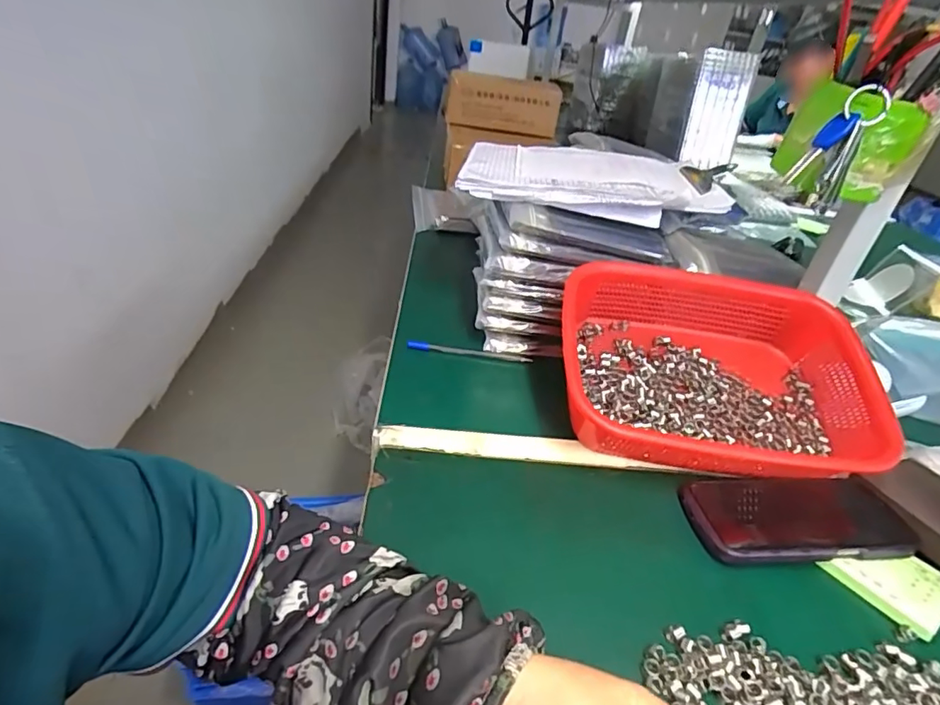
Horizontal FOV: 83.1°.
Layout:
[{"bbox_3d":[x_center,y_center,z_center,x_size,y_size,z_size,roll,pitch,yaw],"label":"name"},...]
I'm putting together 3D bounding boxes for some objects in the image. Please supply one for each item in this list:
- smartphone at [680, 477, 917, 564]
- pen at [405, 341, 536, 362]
[{"bbox_3d":[0.264,0.133,0.428,0.164,0.016,0.077,4,34,-8],"label":"smartphone"},{"bbox_3d":[0.000,-0.001,0.602,0.140,0.007,0.013,6,34,-2],"label":"pen"}]

